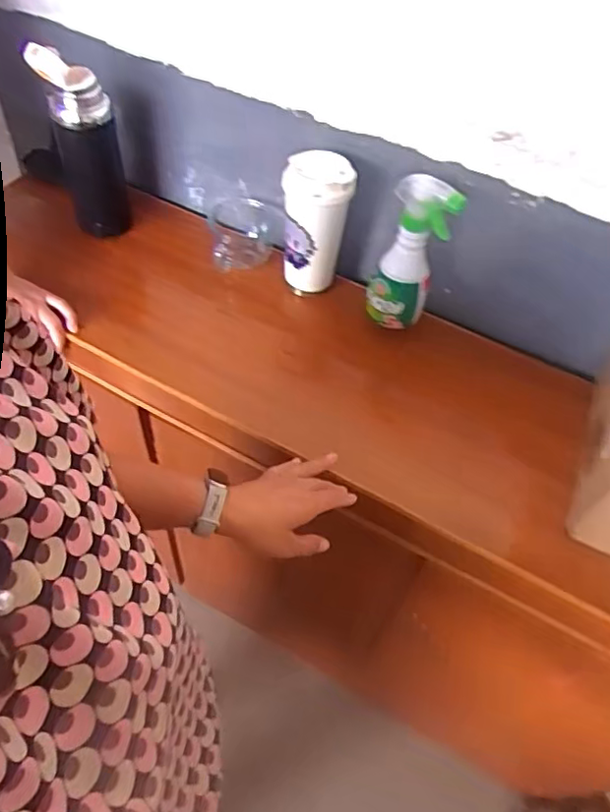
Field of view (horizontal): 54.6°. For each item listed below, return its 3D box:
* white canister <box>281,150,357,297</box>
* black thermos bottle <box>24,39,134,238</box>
[{"bbox_3d":[0.011,-0.241,0.799,0.086,0.193,0.076,3,48,-3],"label":"white canister"},{"bbox_3d":[-0.304,-0.357,0.818,0.090,0.244,0.081,-11,50,-15],"label":"black thermos bottle"}]

